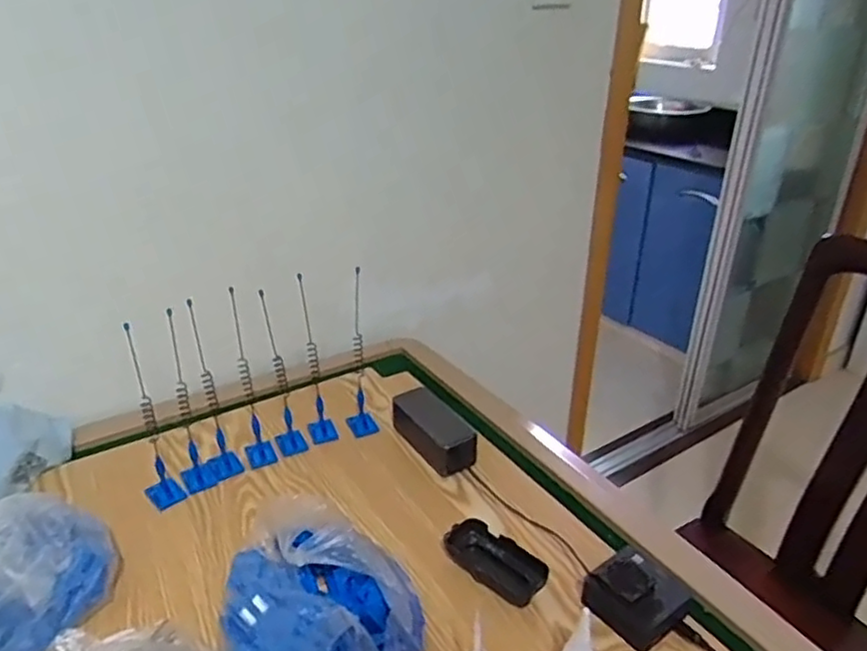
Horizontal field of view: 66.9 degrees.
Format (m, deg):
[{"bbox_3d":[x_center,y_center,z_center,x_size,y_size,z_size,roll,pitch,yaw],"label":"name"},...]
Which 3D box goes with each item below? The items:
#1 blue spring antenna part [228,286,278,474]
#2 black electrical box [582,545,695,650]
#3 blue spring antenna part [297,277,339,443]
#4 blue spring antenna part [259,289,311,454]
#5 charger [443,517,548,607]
[{"bbox_3d":[-0.222,0.067,0.792,0.032,0.217,0.053,-9,29,-17],"label":"blue spring antenna part"},{"bbox_3d":[0.197,0.258,0.629,0.073,0.050,0.082,-21,34,-34],"label":"black electrical box"},{"bbox_3d":[-0.149,0.046,0.835,0.035,0.228,0.043,-7,28,-13],"label":"blue spring antenna part"},{"bbox_3d":[-0.185,0.061,0.813,0.034,0.217,0.037,-9,29,-17],"label":"blue spring antenna part"},{"bbox_3d":[0.065,0.242,0.680,0.106,0.023,0.050,23,35,37],"label":"charger"}]

